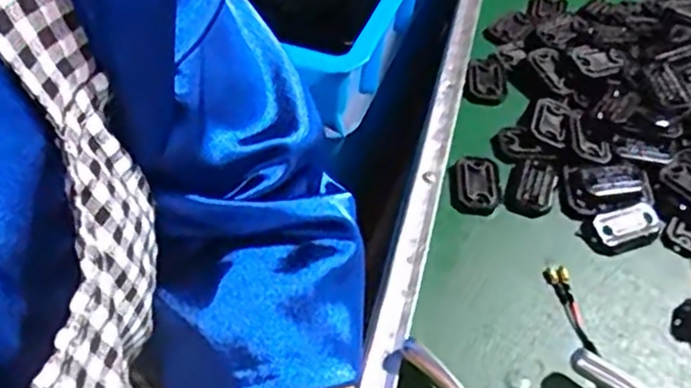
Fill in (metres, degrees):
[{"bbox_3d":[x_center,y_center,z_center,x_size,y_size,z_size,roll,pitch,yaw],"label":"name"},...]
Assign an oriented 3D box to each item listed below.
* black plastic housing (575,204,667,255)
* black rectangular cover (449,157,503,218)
[{"bbox_3d":[0.170,0.021,0.414,0.052,0.006,0.026,-18,53,-18],"label":"black plastic housing"},{"bbox_3d":[0.081,-0.006,0.427,0.031,0.006,0.042,6,49,1],"label":"black rectangular cover"}]

